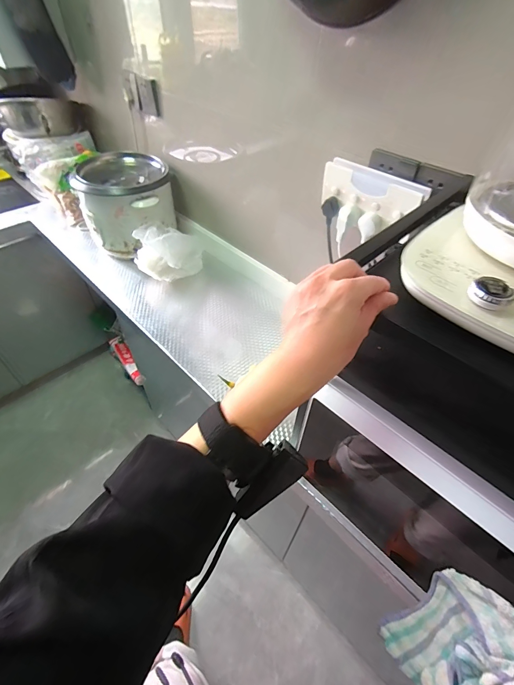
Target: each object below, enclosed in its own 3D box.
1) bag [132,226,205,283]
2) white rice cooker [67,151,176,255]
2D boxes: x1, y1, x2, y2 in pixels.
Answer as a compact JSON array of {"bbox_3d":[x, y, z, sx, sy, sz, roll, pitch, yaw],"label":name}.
[{"bbox_3d":[-0.250,-0.252,0.930,0.174,0.118,0.121,3,47,-1],"label":"bag"},{"bbox_3d":[-0.379,-0.415,1.001,0.236,0.202,0.237,27,51,20],"label":"white rice cooker"}]

